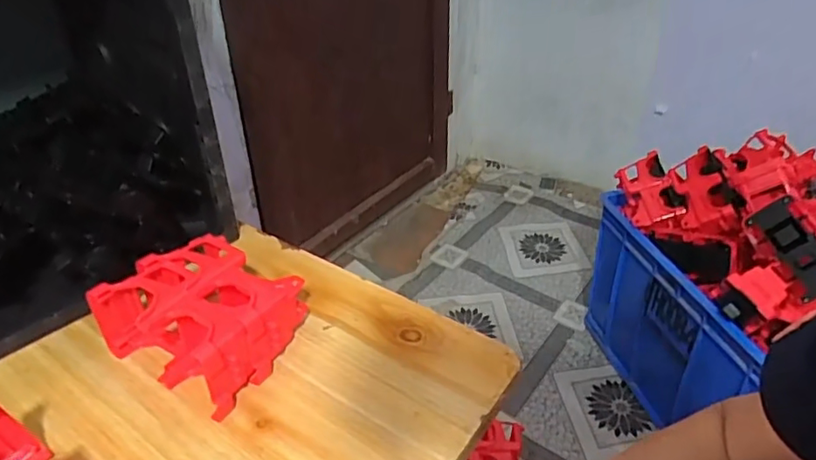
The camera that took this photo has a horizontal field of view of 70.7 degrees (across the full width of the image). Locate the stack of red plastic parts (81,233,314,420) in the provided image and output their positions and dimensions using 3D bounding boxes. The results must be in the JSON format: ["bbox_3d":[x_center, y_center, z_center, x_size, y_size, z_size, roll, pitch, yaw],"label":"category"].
[{"bbox_3d":[-0.188,0.077,0.544,0.152,0.082,0.126,18,38,27],"label":"stack of red plastic parts"}]

